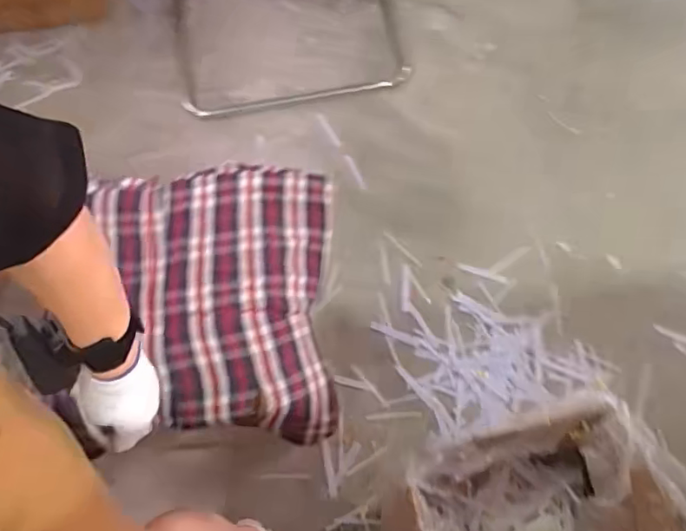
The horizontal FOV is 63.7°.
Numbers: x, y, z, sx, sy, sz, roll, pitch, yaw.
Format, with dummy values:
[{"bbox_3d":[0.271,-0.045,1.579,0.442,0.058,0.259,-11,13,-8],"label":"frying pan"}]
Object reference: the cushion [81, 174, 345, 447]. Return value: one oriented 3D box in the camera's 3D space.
[{"bbox_3d":[-0.166,0.044,0.723,0.291,0.110,0.326,-2,65,0],"label":"cushion"}]

